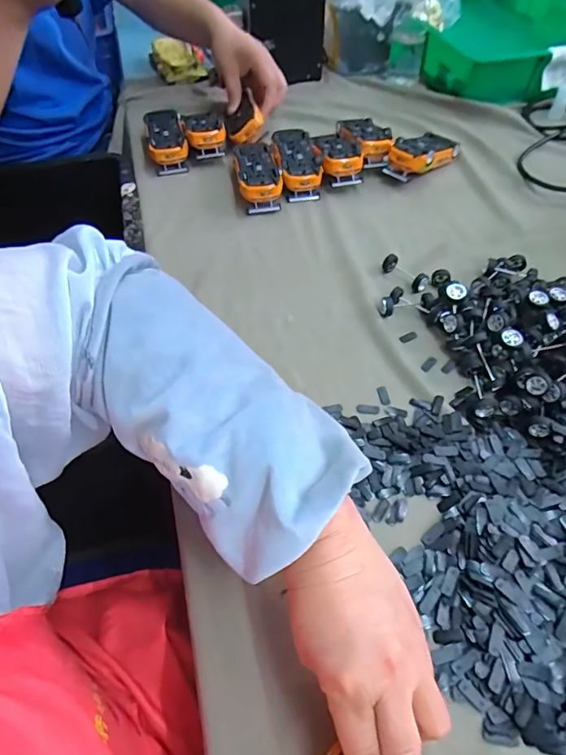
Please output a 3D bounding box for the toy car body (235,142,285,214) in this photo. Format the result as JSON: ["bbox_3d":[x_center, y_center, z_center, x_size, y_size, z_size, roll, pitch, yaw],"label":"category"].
[{"bbox_3d":[-0.033,-0.269,0.619,0.055,0.041,0.126,-9,53,-2],"label":"toy car body"}]

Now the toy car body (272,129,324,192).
[{"bbox_3d":[0.018,-0.294,0.637,0.054,0.039,0.124,-9,53,-1],"label":"toy car body"}]

